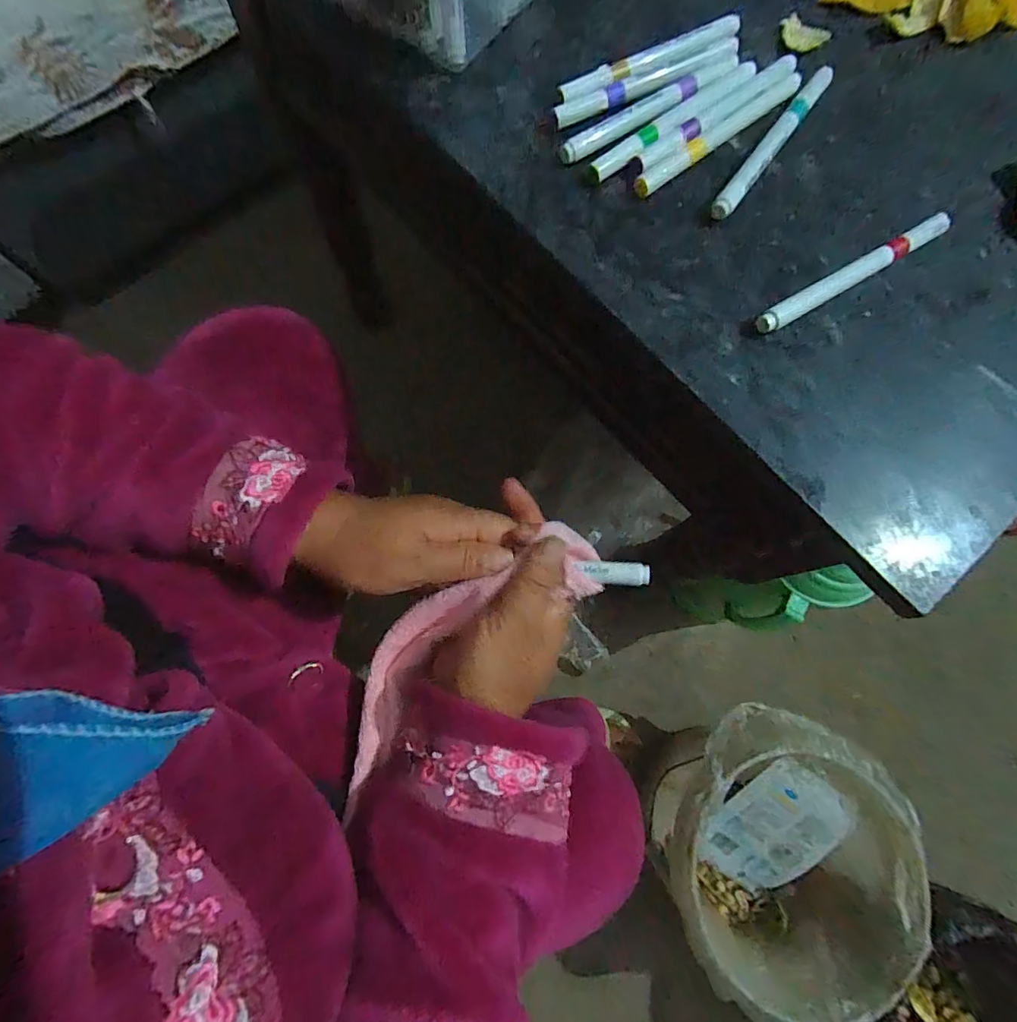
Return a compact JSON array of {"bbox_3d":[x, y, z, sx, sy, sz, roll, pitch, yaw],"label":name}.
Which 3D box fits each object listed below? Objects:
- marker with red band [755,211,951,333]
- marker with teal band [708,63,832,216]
[{"bbox_3d":[0.198,-0.136,0.283,0.136,0.012,0.011,-30,78,-7],"label":"marker with red band"},{"bbox_3d":[0.164,-0.227,0.304,0.012,0.011,0.135,36,79,8],"label":"marker with teal band"}]

